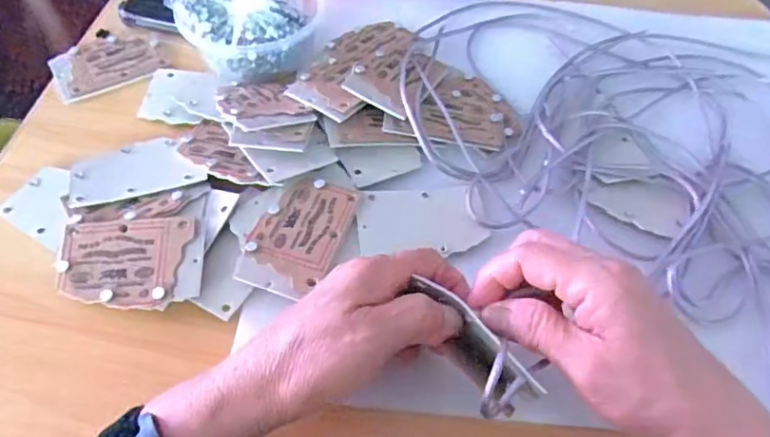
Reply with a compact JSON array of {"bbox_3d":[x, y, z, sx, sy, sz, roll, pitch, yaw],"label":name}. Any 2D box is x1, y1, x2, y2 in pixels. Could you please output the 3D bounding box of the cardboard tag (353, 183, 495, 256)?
[{"bbox_3d":[0.025,0.000,0.370,0.083,0.004,0.049,-4,57,-6],"label":"cardboard tag"}]

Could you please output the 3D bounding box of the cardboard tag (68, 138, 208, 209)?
[{"bbox_3d":[-0.166,-0.034,0.387,0.084,0.004,0.051,-12,51,-13],"label":"cardboard tag"}]

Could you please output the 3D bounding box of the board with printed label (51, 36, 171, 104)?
[{"bbox_3d":[-0.222,-0.125,0.458,0.083,0.005,0.065,-30,63,-21],"label":"board with printed label"}]

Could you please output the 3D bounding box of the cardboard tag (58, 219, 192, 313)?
[{"bbox_3d":[-0.156,0.026,0.342,0.076,0.004,0.055,-1,64,0],"label":"cardboard tag"}]

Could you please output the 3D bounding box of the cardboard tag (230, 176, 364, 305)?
[{"bbox_3d":[-0.054,0.009,0.356,0.054,0.005,0.082,16,57,10],"label":"cardboard tag"}]

